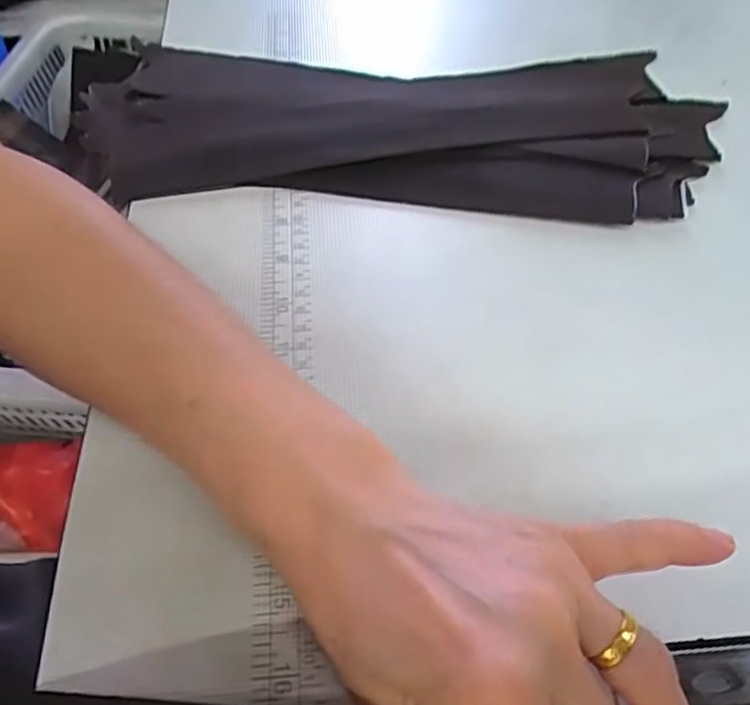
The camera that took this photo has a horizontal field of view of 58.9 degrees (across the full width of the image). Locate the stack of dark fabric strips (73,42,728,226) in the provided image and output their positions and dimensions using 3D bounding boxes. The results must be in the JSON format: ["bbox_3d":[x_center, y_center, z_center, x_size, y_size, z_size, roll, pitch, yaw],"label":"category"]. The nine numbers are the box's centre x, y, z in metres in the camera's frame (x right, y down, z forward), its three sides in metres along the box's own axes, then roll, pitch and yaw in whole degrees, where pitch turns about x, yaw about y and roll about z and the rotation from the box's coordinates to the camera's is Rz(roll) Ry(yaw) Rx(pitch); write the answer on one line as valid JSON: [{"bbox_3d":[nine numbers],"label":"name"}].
[{"bbox_3d":[0.011,-0.131,0.369,0.349,0.019,0.154,-1,53,-2],"label":"stack of dark fabric strips"}]

